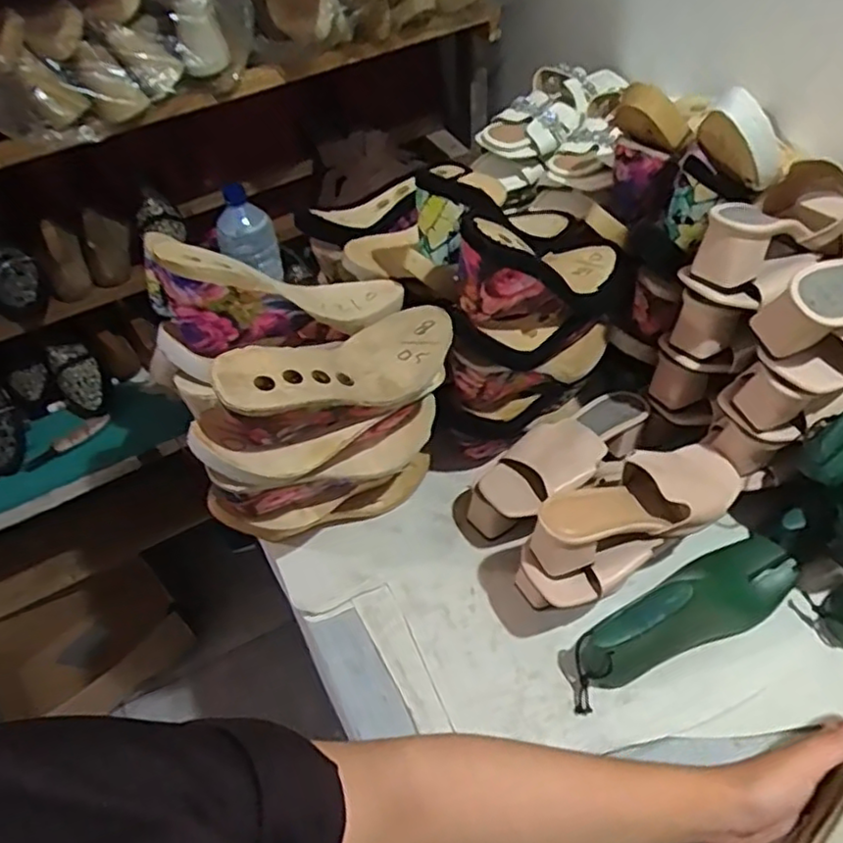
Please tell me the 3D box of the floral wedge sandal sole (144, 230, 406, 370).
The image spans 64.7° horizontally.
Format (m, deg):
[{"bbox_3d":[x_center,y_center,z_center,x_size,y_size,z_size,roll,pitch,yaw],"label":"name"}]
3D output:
[{"bbox_3d":[-0.143,-0.110,0.656,0.249,0.098,0.099,-1,42,-35],"label":"floral wedge sandal sole"}]

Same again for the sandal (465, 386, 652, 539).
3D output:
[{"bbox_3d":[0.161,0.039,0.745,0.248,0.085,0.100,-36,54,-7],"label":"sandal"}]

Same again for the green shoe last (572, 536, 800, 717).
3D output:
[{"bbox_3d":[0.256,0.184,0.650,0.258,0.088,0.074,-25,51,-16],"label":"green shoe last"}]

